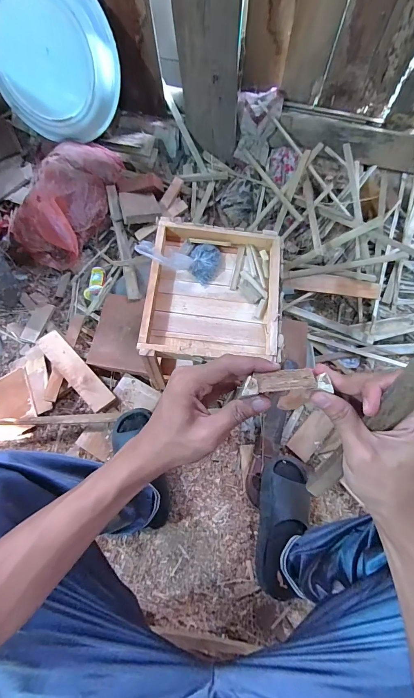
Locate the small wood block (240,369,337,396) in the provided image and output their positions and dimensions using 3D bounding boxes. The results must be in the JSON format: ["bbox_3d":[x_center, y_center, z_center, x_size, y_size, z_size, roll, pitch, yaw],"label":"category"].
[{"bbox_3d":[0.062,0.027,0.255,0.069,0.010,0.021,-4,71,-6],"label":"small wood block"}]

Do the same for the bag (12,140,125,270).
[{"bbox_3d":[-0.410,-0.453,0.945,0.222,0.139,0.396,10,72,5],"label":"bag"}]

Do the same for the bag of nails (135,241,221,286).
[{"bbox_3d":[-0.049,-0.165,0.579,0.160,0.035,0.075,5,69,-26],"label":"bag of nails"}]

